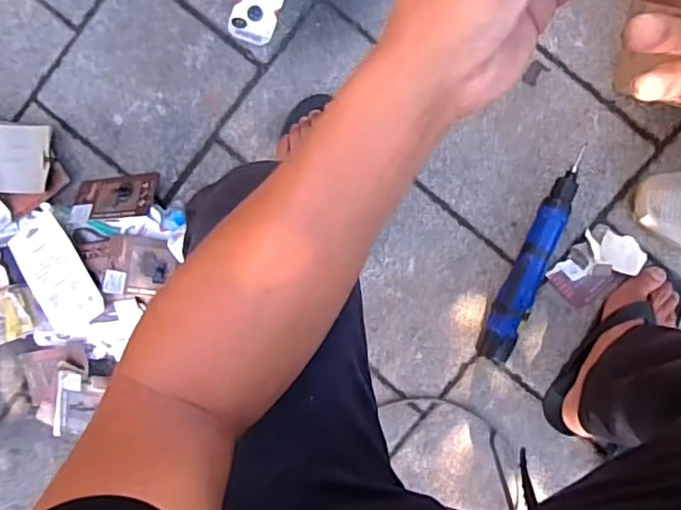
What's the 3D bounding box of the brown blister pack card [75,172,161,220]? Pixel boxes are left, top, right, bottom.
[{"bbox_3d":[-0.327,-0.086,0.905,0.119,0.008,0.076,-2,55,6],"label":"brown blister pack card"}]

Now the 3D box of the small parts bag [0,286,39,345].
[{"bbox_3d":[-0.499,0.092,0.919,0.104,0.018,0.074,-22,96,6],"label":"small parts bag"}]

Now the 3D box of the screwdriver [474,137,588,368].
[{"bbox_3d":[0.273,0.003,0.862,0.055,0.052,0.316,26,98,0],"label":"screwdriver"}]

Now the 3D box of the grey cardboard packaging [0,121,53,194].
[{"bbox_3d":[-0.489,-0.143,0.906,0.139,0.043,0.100,6,98,3],"label":"grey cardboard packaging"}]

